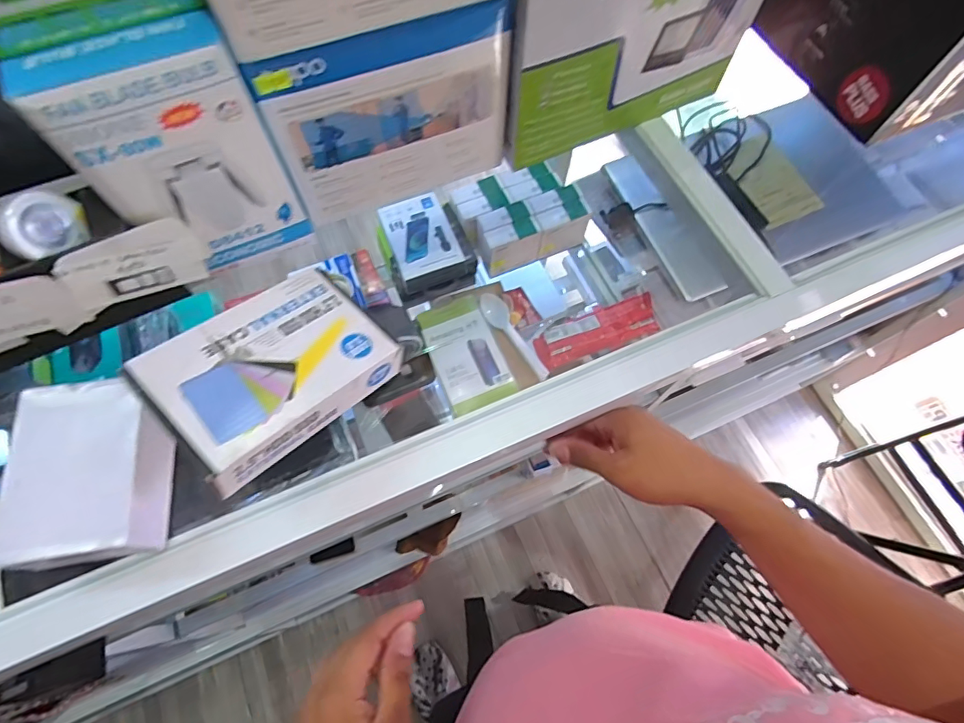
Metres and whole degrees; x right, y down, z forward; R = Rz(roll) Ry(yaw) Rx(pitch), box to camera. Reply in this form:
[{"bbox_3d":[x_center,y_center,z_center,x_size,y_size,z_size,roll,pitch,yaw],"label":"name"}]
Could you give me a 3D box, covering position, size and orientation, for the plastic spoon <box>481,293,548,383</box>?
[{"bbox_3d":[0.042,-0.034,0.670,0.031,0.022,0.139,-30,68,-15],"label":"plastic spoon"}]

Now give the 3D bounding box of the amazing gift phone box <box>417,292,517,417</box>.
[{"bbox_3d":[-0.023,-0.012,0.661,0.088,0.016,0.157,-21,66,-11],"label":"amazing gift phone box"}]

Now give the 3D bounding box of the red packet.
[{"bbox_3d":[0.160,-0.041,0.671,0.174,0.030,0.061,-21,68,-9],"label":"red packet"}]

